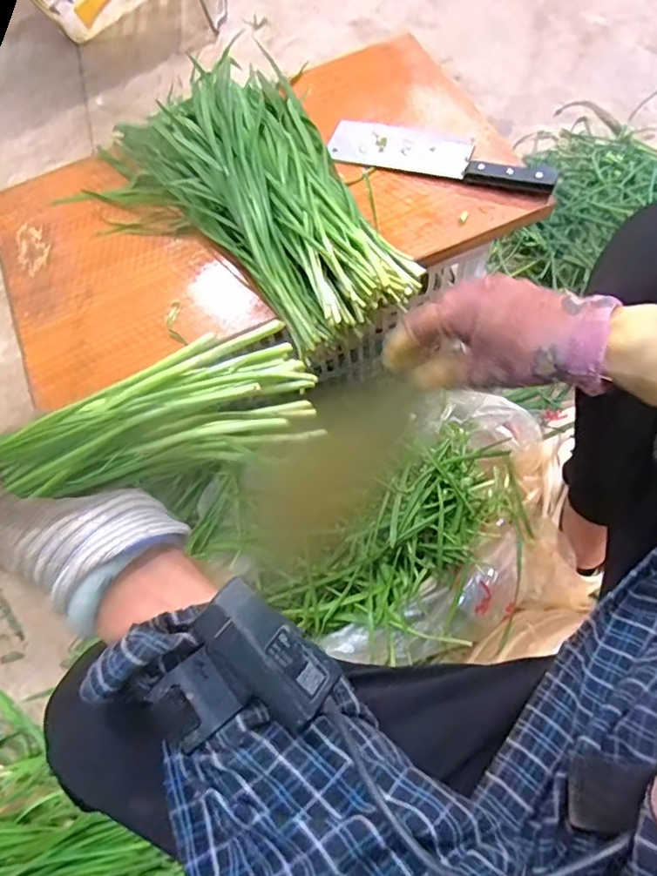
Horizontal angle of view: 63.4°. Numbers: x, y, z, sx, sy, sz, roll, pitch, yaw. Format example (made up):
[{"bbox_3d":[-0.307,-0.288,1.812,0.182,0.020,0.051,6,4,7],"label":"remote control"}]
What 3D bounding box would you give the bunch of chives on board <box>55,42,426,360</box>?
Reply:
[{"bbox_3d":[-0.073,-0.300,0.607,0.438,0.082,0.280,41,78,19],"label":"bunch of chives on board"}]

